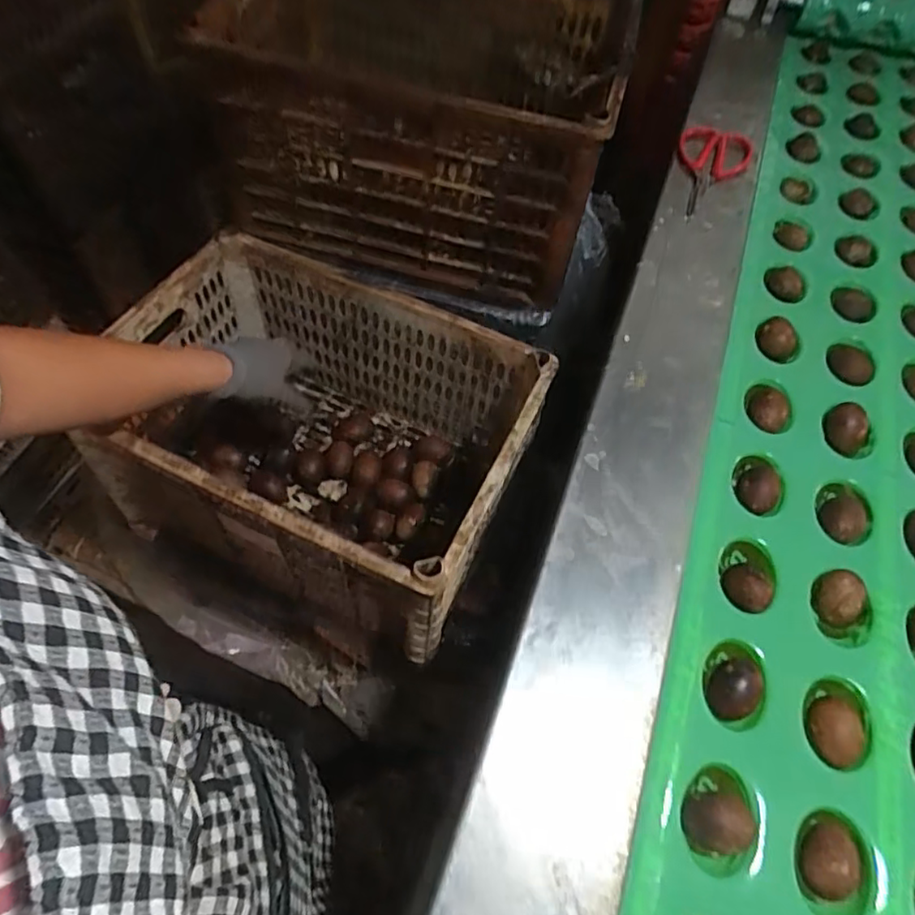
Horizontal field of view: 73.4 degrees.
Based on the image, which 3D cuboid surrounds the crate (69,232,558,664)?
[{"bbox_3d":[-0.164,0.002,0.759,0.446,0.311,0.319,22,59,10],"label":"crate"}]

